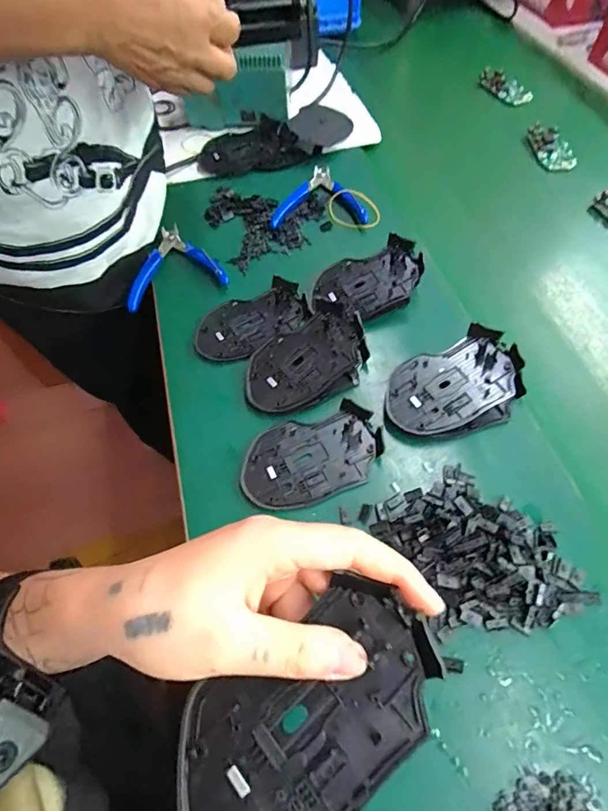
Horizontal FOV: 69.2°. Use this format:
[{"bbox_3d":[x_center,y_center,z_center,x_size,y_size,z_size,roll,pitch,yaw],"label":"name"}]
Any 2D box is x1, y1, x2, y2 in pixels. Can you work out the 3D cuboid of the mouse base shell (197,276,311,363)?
[{"bbox_3d":[-0.052,-0.084,0.435,0.114,0.011,0.071,-24,62,-9],"label":"mouse base shell"}]

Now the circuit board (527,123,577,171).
[{"bbox_3d":[0.329,-0.344,0.587,0.047,0.011,0.085,-9,60,0],"label":"circuit board"}]

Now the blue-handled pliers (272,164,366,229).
[{"bbox_3d":[0.018,-0.257,0.531,0.109,0.012,0.114,-1,60,4],"label":"blue-handled pliers"}]

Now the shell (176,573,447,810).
[{"bbox_3d":[0.002,0.126,0.178,0.114,0.014,0.067,-32,63,-13],"label":"shell"}]

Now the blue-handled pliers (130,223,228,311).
[{"bbox_3d":[-0.146,-0.158,0.486,0.105,0.018,0.105,-17,61,-5],"label":"blue-handled pliers"}]

